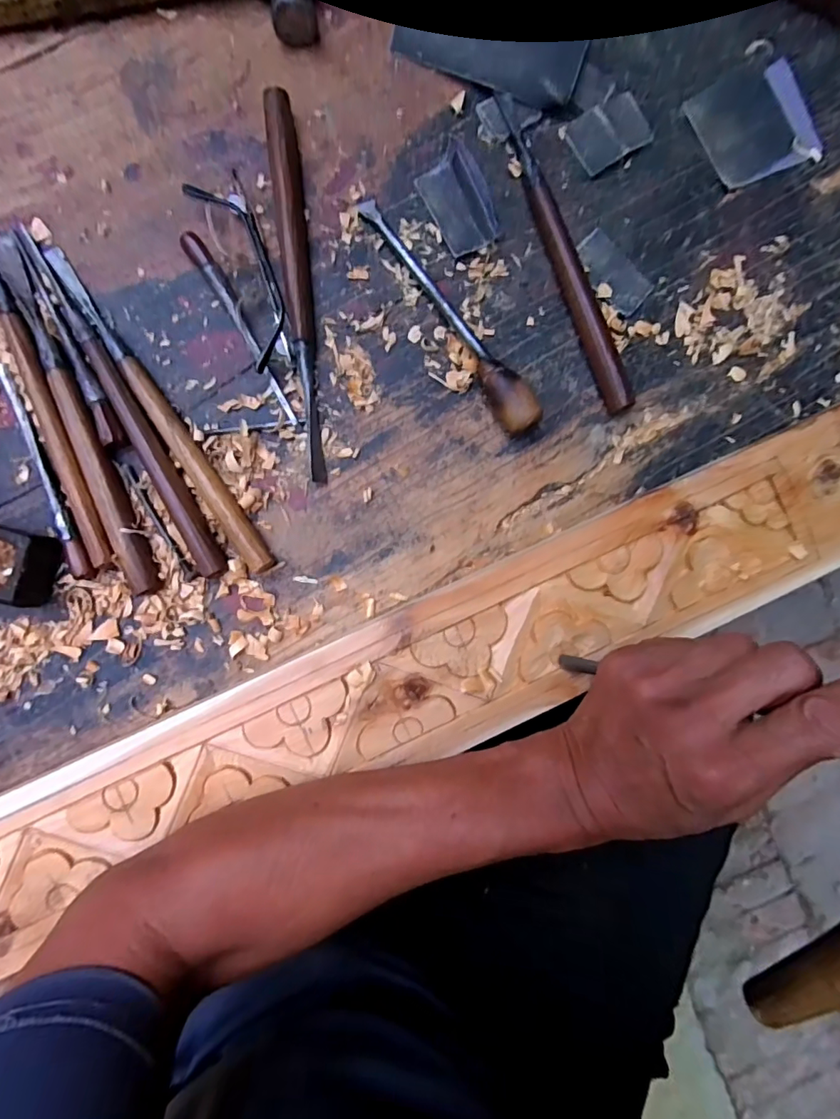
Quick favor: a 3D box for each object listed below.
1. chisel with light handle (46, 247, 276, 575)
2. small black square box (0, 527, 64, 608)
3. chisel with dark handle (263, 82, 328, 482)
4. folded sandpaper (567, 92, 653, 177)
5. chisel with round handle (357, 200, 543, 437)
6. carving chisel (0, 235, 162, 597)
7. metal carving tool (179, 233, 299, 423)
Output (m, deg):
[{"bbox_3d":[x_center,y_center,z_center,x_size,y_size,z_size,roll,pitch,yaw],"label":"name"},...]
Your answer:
[{"bbox_3d":[-0.171,-0.094,0.324,0.021,0.016,0.246,-34,91,-4],"label":"chisel with light handle"},{"bbox_3d":[-0.260,0.002,0.312,0.050,0.028,0.044,13,88,-4],"label":"small black square box"},{"bbox_3d":[-0.081,-0.177,0.331,0.019,0.018,0.247,-6,89,-4],"label":"chisel with dark handle"},{"bbox_3d":[0.134,-0.302,0.355,0.056,0.006,0.039,-33,91,-4],"label":"folded sandpaper"},{"bbox_3d":[0.015,-0.162,0.331,0.025,0.029,0.189,-37,92,-4],"label":"chisel with round handle"},{"bbox_3d":[-0.221,-0.093,0.321,0.020,0.014,0.246,-22,91,-4],"label":"carving chisel"},{"bbox_3d":[-0.117,-0.152,0.330,0.012,0.014,0.138,-29,91,-4],"label":"metal carving tool"}]

